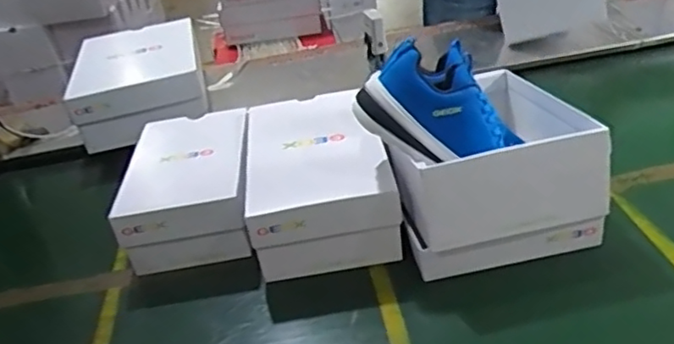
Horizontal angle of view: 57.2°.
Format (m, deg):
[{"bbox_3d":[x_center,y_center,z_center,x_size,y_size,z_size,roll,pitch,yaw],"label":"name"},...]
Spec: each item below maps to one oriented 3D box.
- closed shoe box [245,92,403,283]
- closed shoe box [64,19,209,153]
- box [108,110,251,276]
[{"bbox_3d":[-0.029,0.004,0.862,0.178,0.114,0.271,-11,31,-1],"label":"closed shoe box"},{"bbox_3d":[-0.354,-0.171,1.121,0.246,0.117,0.256,-15,31,-9],"label":"closed shoe box"},{"bbox_3d":[-0.210,0.015,0.894,0.170,0.111,0.244,-12,31,-4],"label":"box"}]

